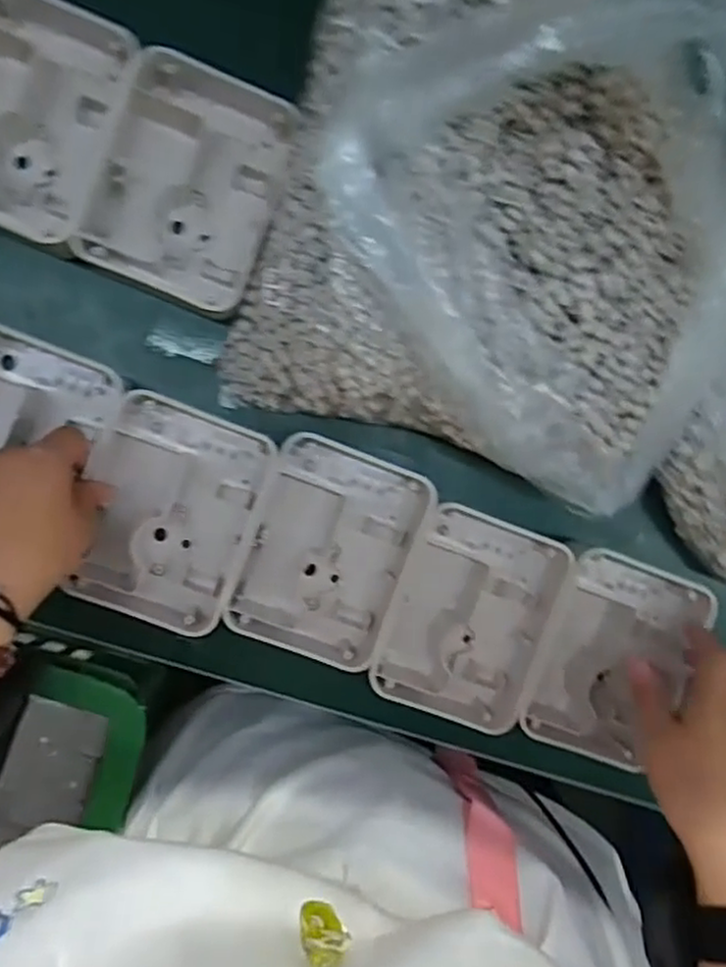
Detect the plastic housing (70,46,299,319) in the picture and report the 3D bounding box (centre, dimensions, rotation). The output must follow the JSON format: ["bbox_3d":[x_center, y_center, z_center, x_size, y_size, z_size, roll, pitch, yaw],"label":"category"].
[{"bbox_3d":[-0.098,-0.180,0.420,0.102,0.042,0.141,22,90,-7],"label":"plastic housing"}]

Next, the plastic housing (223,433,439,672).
[{"bbox_3d":[-0.021,0.043,0.451,0.098,0.043,0.127,21,90,-7],"label":"plastic housing"}]

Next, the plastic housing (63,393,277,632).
[{"bbox_3d":[-0.120,0.018,0.437,0.100,0.038,0.128,19,90,-7],"label":"plastic housing"}]

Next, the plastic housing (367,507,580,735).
[{"bbox_3d":[0.067,0.087,0.461,0.101,0.040,0.132,22,90,-7],"label":"plastic housing"}]

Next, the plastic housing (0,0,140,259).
[{"bbox_3d":[-0.195,-0.214,0.410,0.100,0.042,0.133,22,90,-7],"label":"plastic housing"}]

